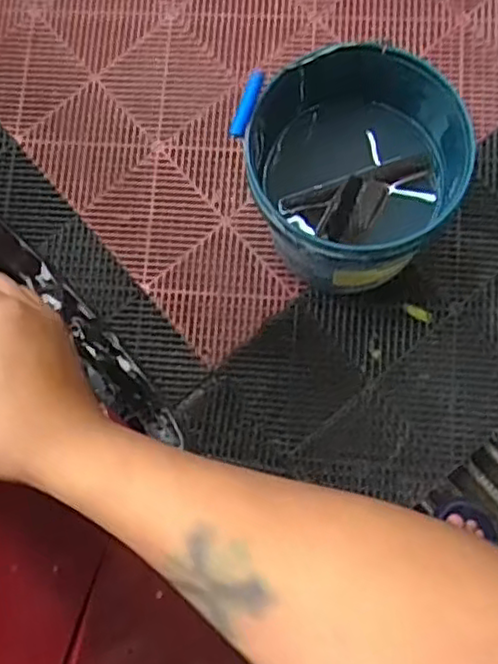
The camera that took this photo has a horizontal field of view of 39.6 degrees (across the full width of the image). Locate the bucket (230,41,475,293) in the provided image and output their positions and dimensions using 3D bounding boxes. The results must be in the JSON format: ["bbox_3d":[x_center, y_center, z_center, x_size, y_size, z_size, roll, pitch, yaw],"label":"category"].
[{"bbox_3d":[0.149,-0.220,1.066,0.286,0.322,0.283,-1,78,3],"label":"bucket"}]

